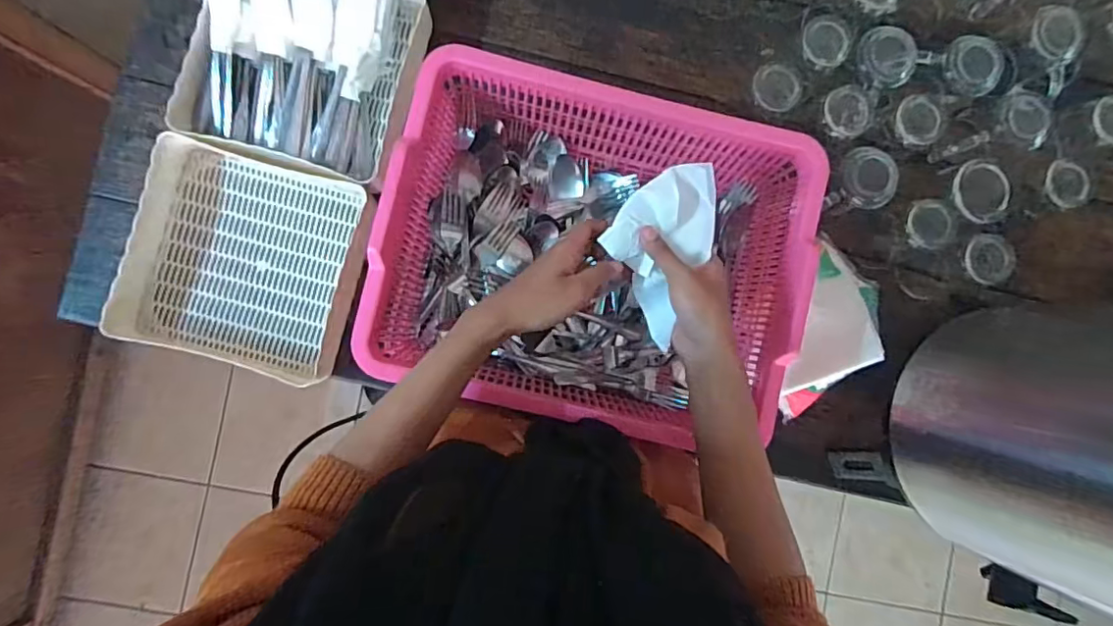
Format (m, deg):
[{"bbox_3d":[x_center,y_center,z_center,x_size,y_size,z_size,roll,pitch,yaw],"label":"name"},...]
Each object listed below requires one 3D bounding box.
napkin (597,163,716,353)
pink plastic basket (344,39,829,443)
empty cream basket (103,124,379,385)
[{"bbox_3d":[0.103,-0.050,0.462,0.103,0.035,0.116,-32,90,-4],"label":"napkin"},{"bbox_3d":[0.037,-0.065,0.545,0.382,0.115,0.322,13,88,-3],"label":"pink plastic basket"},{"bbox_3d":[-0.316,-0.052,0.584,0.222,0.078,0.217,14,88,-3],"label":"empty cream basket"}]

